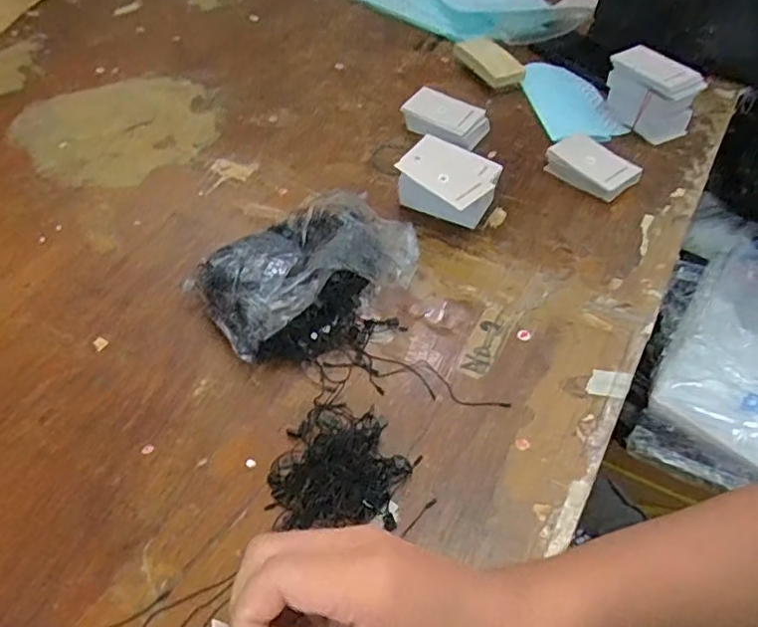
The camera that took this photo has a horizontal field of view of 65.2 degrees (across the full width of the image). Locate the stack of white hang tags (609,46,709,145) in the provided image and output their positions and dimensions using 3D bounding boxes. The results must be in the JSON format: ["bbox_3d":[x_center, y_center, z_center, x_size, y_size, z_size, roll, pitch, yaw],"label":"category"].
[{"bbox_3d":[0.304,-0.245,0.671,0.103,0.076,0.045,36,58,26],"label":"stack of white hang tags"}]

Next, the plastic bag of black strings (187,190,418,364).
[{"bbox_3d":[-0.058,-0.035,0.485,0.171,0.069,0.132,-23,54,-19],"label":"plastic bag of black strings"}]

